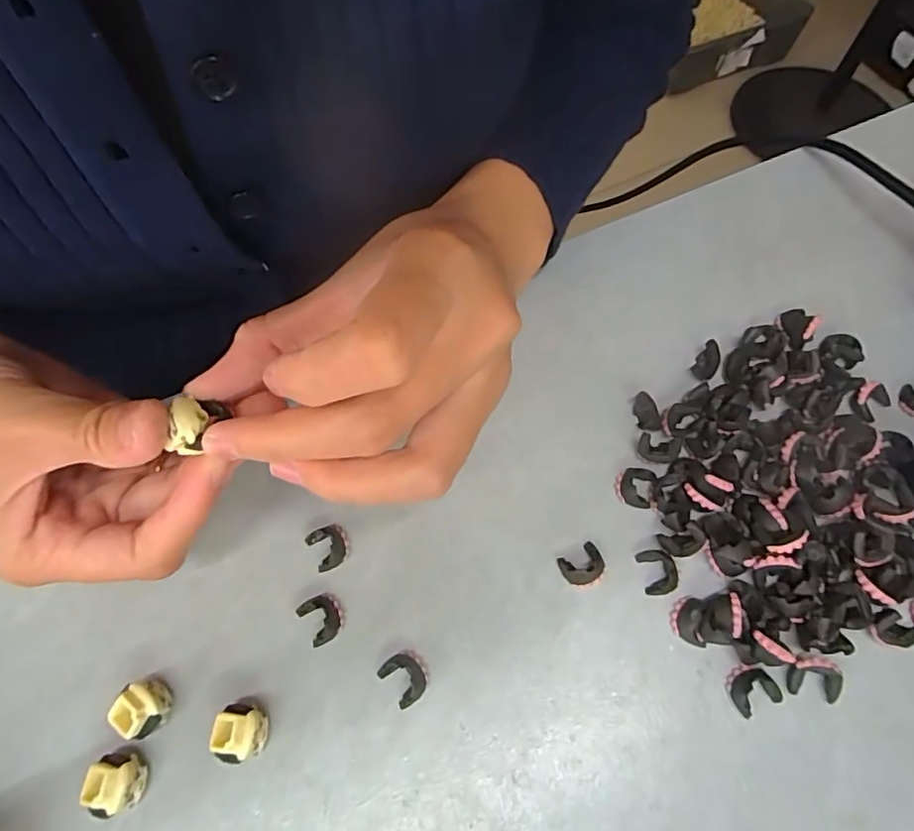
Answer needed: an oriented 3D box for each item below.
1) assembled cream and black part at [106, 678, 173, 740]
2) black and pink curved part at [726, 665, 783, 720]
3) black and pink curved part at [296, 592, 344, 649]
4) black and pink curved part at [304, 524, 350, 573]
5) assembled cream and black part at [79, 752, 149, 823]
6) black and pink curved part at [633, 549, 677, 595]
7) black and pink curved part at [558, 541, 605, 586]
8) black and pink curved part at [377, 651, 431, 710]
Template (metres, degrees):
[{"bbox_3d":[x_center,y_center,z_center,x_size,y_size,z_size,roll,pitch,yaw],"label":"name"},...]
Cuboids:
[{"bbox_3d":[-0.102,0.096,0.190,0.015,0.013,0.015,30,68,15],"label":"assembled cream and black part"},{"bbox_3d":[0.098,0.091,0.194,0.015,0.006,0.014,-22,65,-9],"label":"black and pink curved part"},{"bbox_3d":[-0.048,0.071,0.207,0.014,0.006,0.016,-30,67,-13],"label":"black and pink curved part"},{"bbox_3d":[-0.048,0.048,0.217,0.014,0.005,0.016,-27,66,-12],"label":"black and pink curved part"},{"bbox_3d":[-0.106,0.114,0.181,0.015,0.014,0.017,-13,64,-5],"label":"assembled cream and black part"},{"bbox_3d":[0.073,0.057,0.212,0.011,0.006,0.016,-8,64,-3],"label":"black and pink curved part"},{"bbox_3d":[0.046,0.055,0.214,0.016,0.006,0.013,-27,67,-12],"label":"black and pink curved part"},{"bbox_3d":[-0.017,0.088,0.198,0.015,0.006,0.016,-38,69,-16],"label":"black and pink curved part"}]

